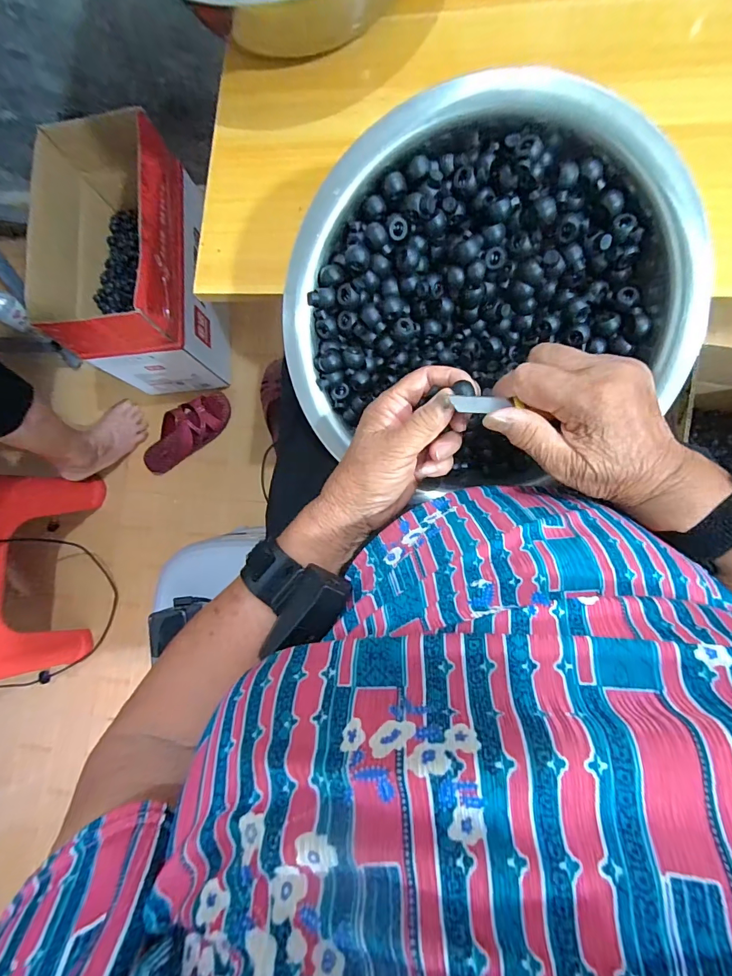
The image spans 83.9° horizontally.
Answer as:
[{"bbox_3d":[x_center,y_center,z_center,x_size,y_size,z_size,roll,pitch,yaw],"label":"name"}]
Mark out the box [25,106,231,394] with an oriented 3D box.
[{"bbox_3d":[-0.451,-0.440,0.823,0.241,0.279,0.398,-2,84,7],"label":"box"}]

